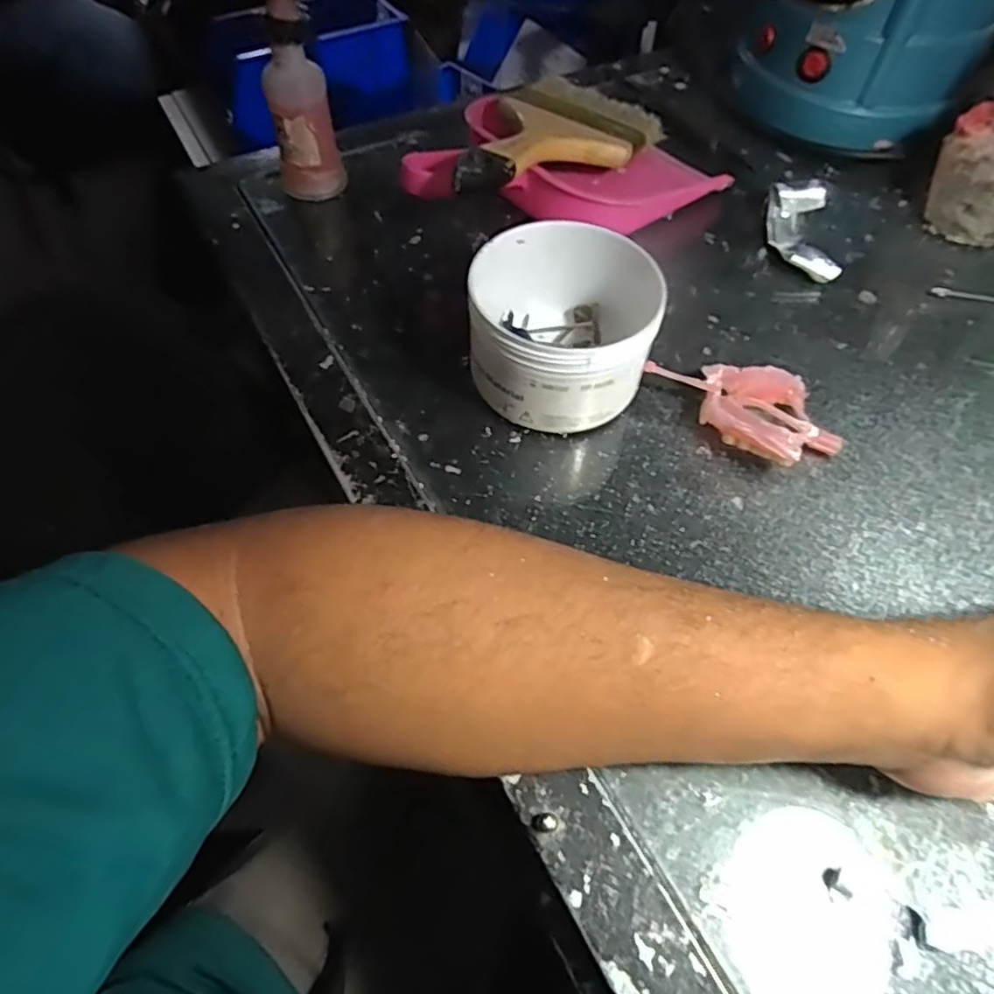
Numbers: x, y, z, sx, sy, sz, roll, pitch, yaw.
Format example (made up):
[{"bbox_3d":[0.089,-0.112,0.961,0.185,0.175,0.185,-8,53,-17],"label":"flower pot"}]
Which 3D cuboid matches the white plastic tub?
[{"bbox_3d":[0.033,-0.088,0.329,0.092,0.062,0.099,1,58,-1],"label":"white plastic tub"}]

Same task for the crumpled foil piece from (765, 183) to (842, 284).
[{"bbox_3d":[0.193,-0.167,0.407,0.034,0.023,0.068,3,58,0],"label":"crumpled foil piece"}]

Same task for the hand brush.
[{"bbox_3d":[0.032,-0.231,0.416,0.098,0.025,0.229,27,48,13],"label":"hand brush"}]

